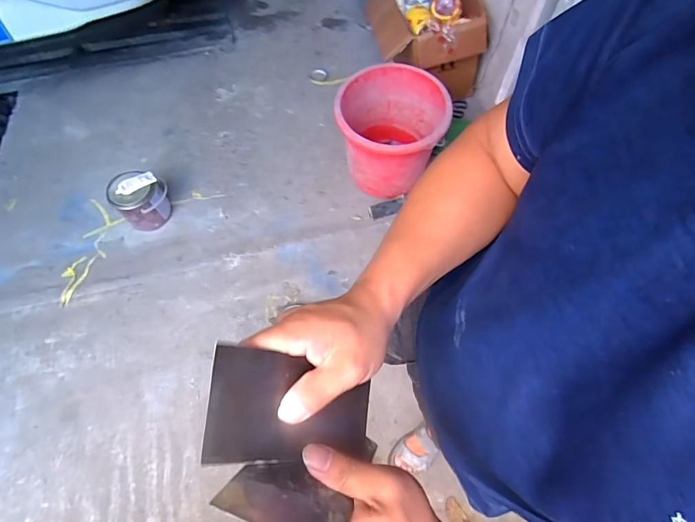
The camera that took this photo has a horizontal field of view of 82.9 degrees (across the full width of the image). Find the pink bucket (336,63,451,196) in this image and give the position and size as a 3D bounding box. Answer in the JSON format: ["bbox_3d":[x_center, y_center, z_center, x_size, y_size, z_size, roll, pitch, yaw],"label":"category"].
[{"bbox_3d":[0.150,-0.444,1.397,0.346,0.331,0.355,0,63,0],"label":"pink bucket"}]

